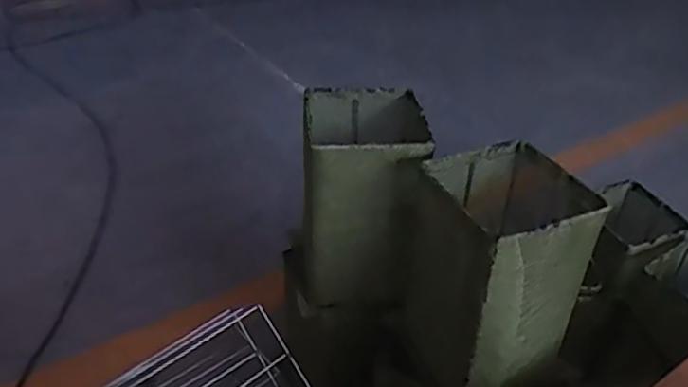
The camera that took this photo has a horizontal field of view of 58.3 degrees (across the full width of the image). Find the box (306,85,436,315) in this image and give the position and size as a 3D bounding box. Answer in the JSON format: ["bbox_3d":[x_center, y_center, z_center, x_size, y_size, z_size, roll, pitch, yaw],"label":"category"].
[{"bbox_3d":[0.022,0.008,0.799,0.143,0.231,0.172,1,37,-2],"label":"box"}]

